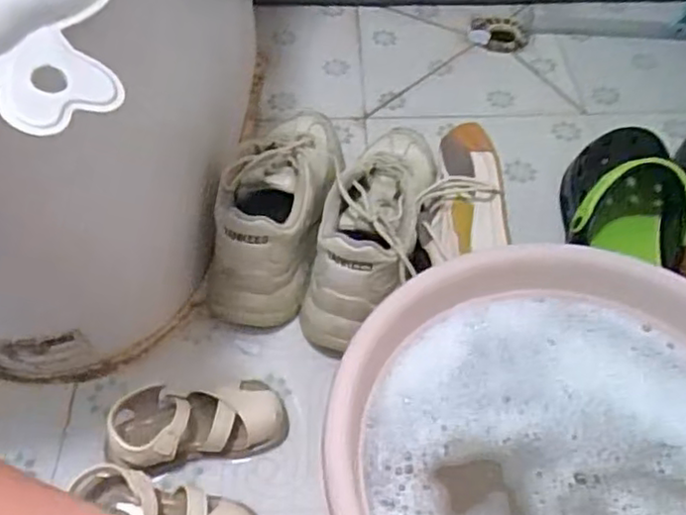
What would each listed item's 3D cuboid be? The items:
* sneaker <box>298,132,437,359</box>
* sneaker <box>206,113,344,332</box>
[{"bbox_3d":[0.037,-0.037,0.716,0.092,0.114,0.275,13,52,12],"label":"sneaker"},{"bbox_3d":[-0.066,-0.064,0.737,0.098,0.117,0.272,9,51,8],"label":"sneaker"}]

